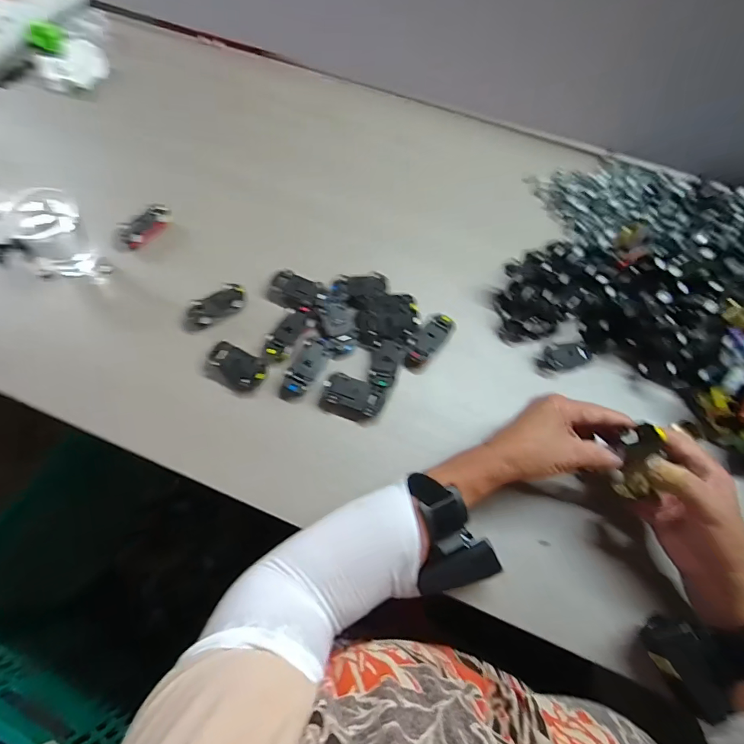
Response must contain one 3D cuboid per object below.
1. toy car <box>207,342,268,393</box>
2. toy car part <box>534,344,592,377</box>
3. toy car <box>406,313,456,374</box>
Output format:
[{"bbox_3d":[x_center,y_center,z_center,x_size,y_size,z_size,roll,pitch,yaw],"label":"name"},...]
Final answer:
[{"bbox_3d":[-0.139,-0.006,0.441,0.060,0.020,0.038,32,67,11],"label":"toy car"},{"bbox_3d":[0.216,-0.016,0.482,0.064,0.015,0.031,-20,68,-12],"label":"toy car part"},{"bbox_3d":[0.065,-0.035,0.474,0.031,0.022,0.077,37,68,13],"label":"toy car"}]

